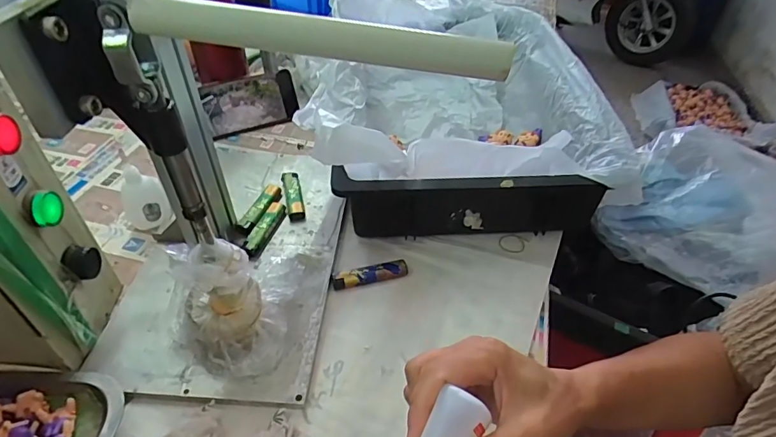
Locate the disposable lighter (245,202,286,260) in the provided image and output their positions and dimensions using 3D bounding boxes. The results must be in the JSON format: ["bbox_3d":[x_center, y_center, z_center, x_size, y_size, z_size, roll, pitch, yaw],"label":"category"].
[{"bbox_3d":[-0.140,0.011,0.532,0.020,0.013,0.081,14,43,9],"label":"disposable lighter"}]

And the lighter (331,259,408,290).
[{"bbox_3d":[-0.020,0.059,0.494,0.080,0.012,0.019,-7,44,-14],"label":"lighter"}]

